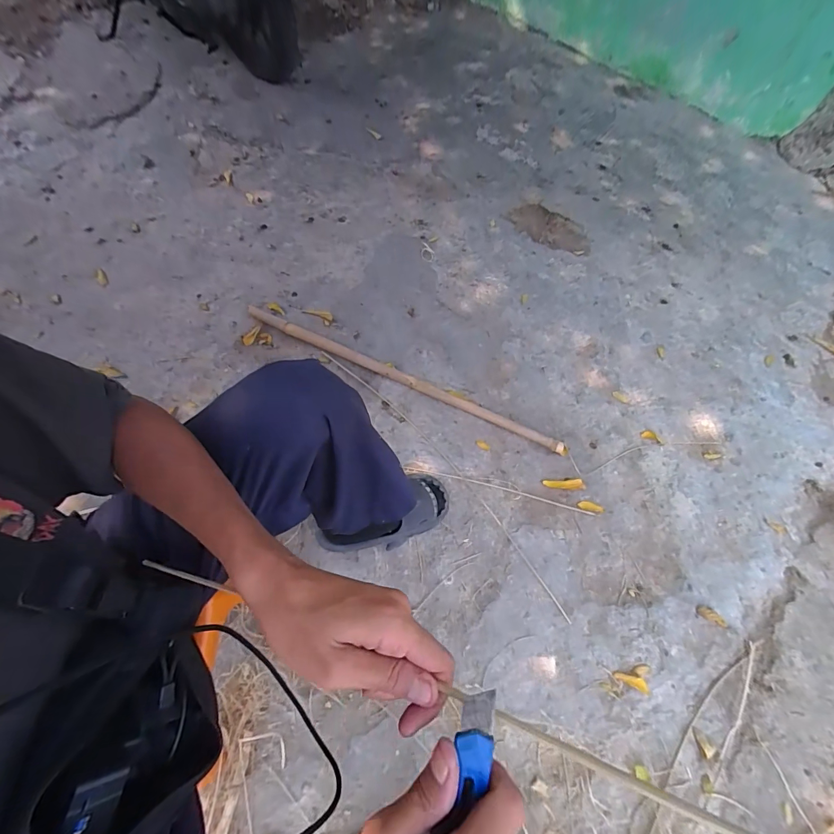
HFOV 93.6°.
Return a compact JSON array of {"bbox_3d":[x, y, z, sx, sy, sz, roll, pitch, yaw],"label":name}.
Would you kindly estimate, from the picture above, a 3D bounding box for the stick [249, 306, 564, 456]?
[{"bbox_3d":[-0.061,-0.115,1.018,0.911,0.029,0.046,25,65,9],"label":"stick"}]

